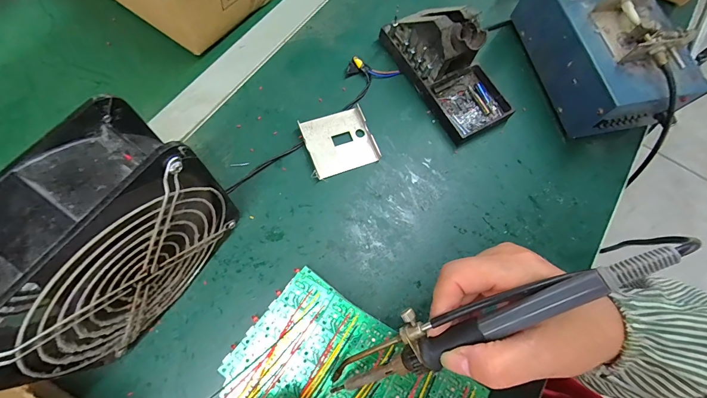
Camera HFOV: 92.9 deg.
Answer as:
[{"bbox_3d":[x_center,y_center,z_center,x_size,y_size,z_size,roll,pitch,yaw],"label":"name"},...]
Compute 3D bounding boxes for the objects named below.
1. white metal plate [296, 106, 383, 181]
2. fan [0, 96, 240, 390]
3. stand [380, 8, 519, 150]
[{"bbox_3d":[-0.014,-0.060,0.345,0.068,0.010,0.063,-22,71,-11],"label":"white metal plate"},{"bbox_3d":[-0.153,0.036,0.223,0.057,0.151,0.150,34,71,10],"label":"fan"},{"bbox_3d":[0.106,-0.149,0.352,0.075,0.067,0.152,-28,73,-13],"label":"stand"}]

